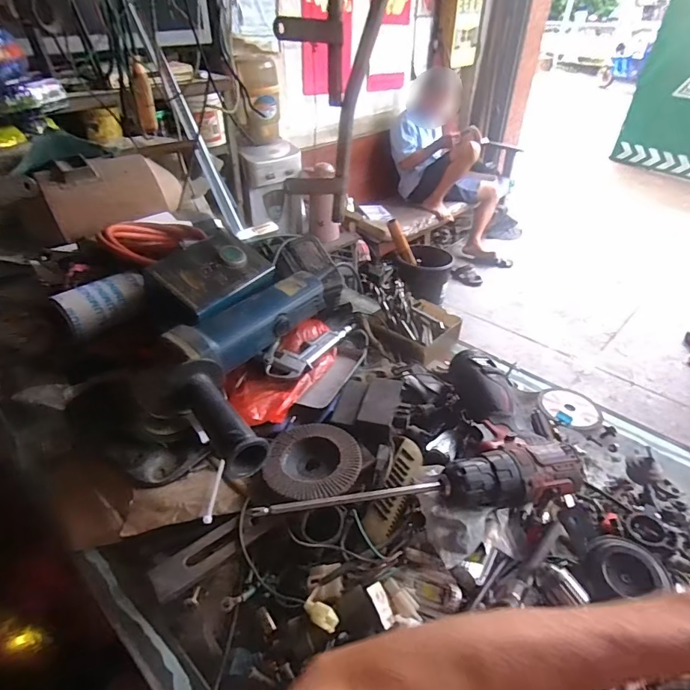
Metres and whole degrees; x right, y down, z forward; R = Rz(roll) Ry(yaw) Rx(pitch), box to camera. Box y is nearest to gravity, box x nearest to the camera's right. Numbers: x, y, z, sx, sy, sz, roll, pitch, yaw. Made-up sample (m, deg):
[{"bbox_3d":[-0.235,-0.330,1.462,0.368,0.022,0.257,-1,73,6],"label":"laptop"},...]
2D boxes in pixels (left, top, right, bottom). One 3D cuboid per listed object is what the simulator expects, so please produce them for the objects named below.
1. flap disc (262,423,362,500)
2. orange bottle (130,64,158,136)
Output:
[{"bbox_3d":[-0.031,0.117,0.450,0.092,0.018,0.093,0,37,0],"label":"flap disc"},{"bbox_3d":[-0.418,-0.511,0.932,0.034,0.126,0.041,-10,39,-13],"label":"orange bottle"}]

